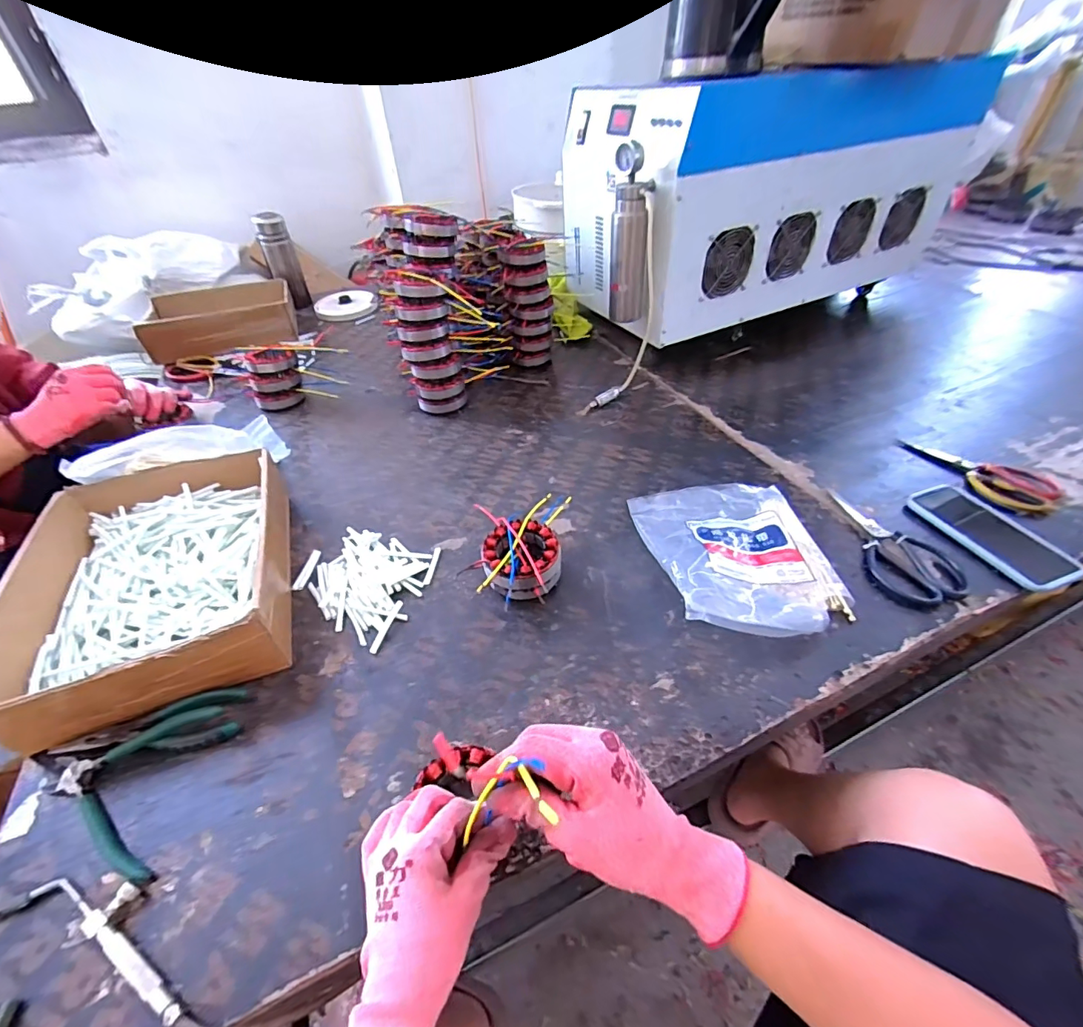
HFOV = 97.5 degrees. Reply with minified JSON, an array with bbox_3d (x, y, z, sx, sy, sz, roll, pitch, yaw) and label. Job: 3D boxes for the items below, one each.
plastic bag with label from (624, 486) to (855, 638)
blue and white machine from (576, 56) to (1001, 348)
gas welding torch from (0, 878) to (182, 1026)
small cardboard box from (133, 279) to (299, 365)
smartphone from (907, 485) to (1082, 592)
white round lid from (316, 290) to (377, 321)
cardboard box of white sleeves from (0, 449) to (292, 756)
[{"bbox_3d":[0.232,0.031,0.568,0.198,0.061,0.248,-5,43,-2],"label":"plastic bag with label"},{"bbox_3d":[0.468,-0.669,0.999,0.822,0.364,0.373,-18,45,-16],"label":"blue and white machine"},{"bbox_3d":[-0.309,0.294,0.338,0.171,0.013,0.045,12,45,15],"label":"gas welding torch"},{"bbox_3d":[-0.742,-0.455,1.120,0.304,0.096,0.238,-18,45,-15],"label":"small cardboard box"},{"bbox_3d":[0.558,0.025,0.592,0.101,0.015,0.178,-7,38,-16],"label":"smartphone"},{"bbox_3d":[-0.523,-0.557,1.273,0.159,0.035,0.142,-19,46,-16],"label":"white round lid"},{"bbox_3d":[-0.426,0.061,0.545,0.239,0.089,0.333,-17,45,-14],"label":"cardboard box of white sleeves"}]

